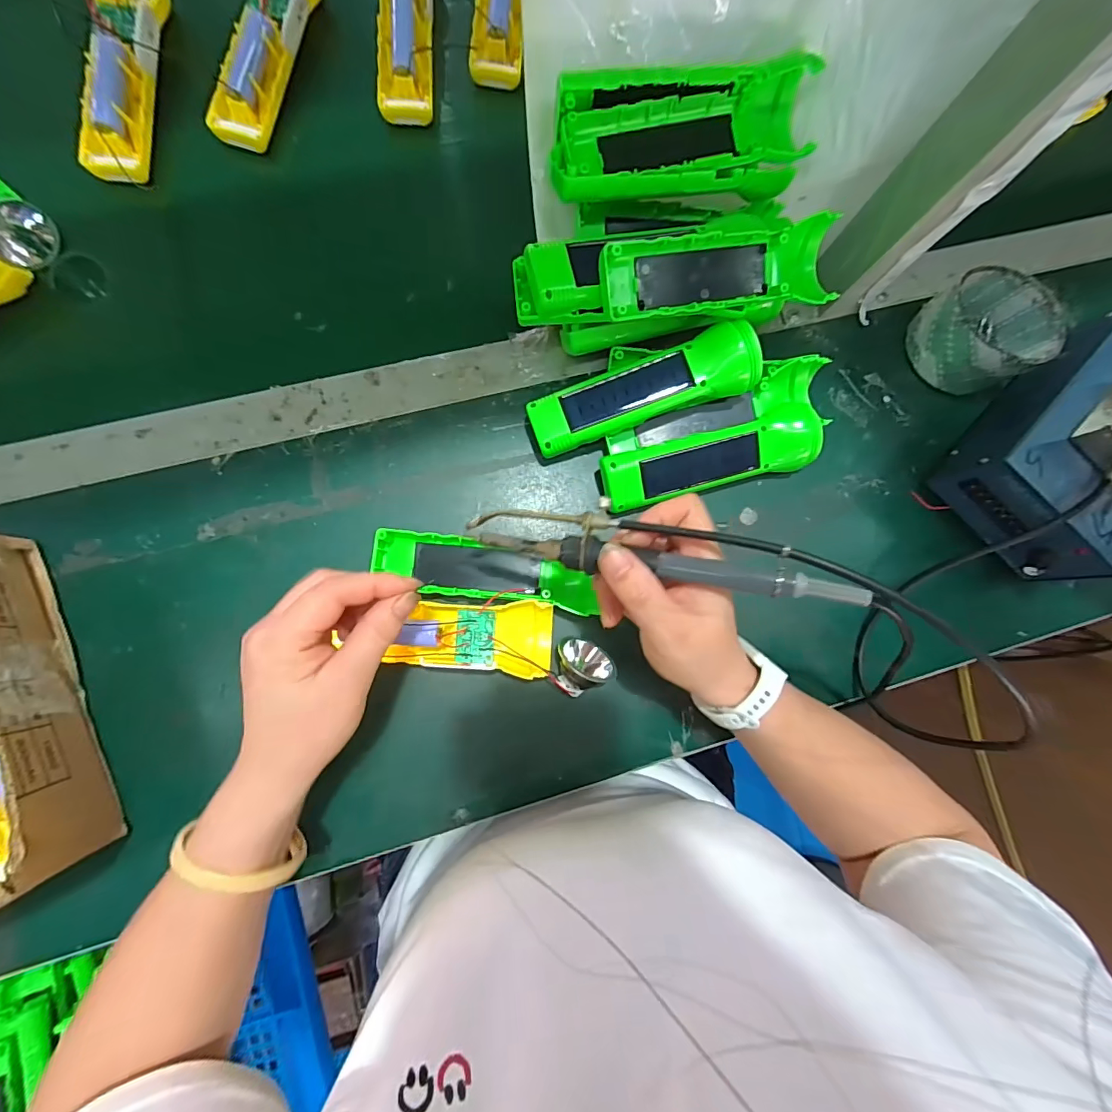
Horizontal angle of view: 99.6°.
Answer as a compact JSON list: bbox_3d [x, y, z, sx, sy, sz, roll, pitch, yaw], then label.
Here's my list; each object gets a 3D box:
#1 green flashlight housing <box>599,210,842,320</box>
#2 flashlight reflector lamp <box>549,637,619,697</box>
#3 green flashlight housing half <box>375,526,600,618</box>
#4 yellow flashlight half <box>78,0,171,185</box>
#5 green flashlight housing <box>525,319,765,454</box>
[{"bbox_3d":[0.107,-0.183,0.304,0.160,0.041,0.044,-13,89,-9],"label":"green flashlight housing"},{"bbox_3d":[0.021,0.080,0.333,0.045,0.028,0.038,18,82,-3],"label":"flashlight reflector lamp"},{"bbox_3d":[-0.050,0.011,0.334,0.156,0.017,0.039,12,82,0],"label":"green flashlight housing half"},{"bbox_3d":[-0.325,-0.389,0.355,0.048,0.032,0.205,1,87,-9],"label":"yellow flashlight half"},{"bbox_3d":[0.059,-0.117,0.340,0.156,0.060,0.043,-17,90,-9],"label":"green flashlight housing"}]

